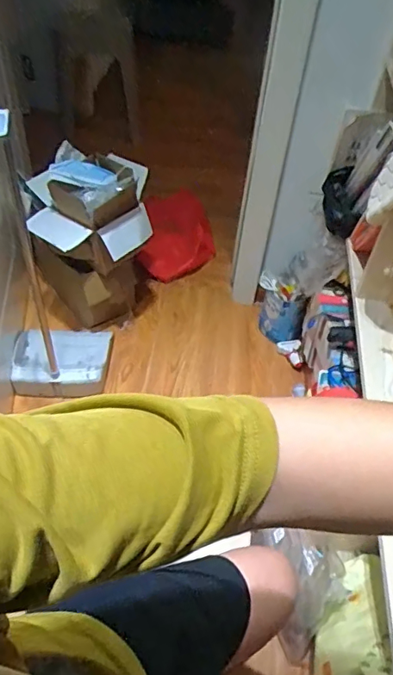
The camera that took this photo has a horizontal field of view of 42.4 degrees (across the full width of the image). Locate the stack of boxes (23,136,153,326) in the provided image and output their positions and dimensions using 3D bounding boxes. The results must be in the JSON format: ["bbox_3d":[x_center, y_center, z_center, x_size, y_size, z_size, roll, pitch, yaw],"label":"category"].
[{"bbox_3d":[-0.307,-0.268,1.457,0.320,0.473,0.267,-10,50,-13],"label":"stack of boxes"}]

